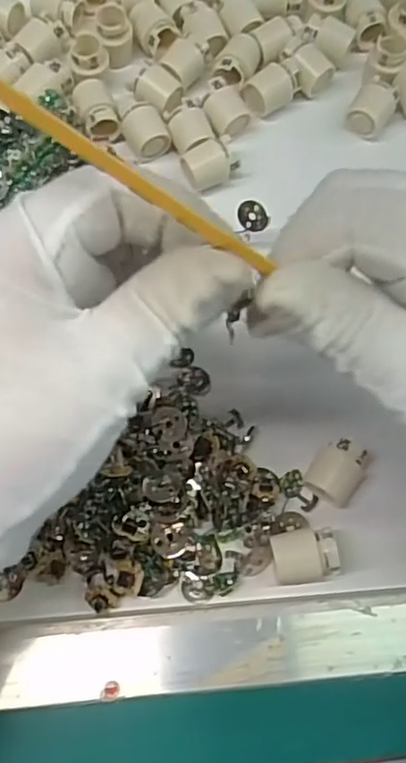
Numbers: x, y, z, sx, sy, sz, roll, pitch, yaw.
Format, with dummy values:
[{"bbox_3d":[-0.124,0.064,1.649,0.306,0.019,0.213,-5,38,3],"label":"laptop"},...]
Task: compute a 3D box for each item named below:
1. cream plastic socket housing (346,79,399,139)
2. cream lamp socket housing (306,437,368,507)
[{"bbox_3d":[0.090,-0.144,0.336,0.021,0.019,0.025,32,72,7],"label":"cream plastic socket housing"},{"bbox_3d":[0.058,0.040,0.270,0.022,0.015,0.026,38,73,9],"label":"cream lamp socket housing"}]

